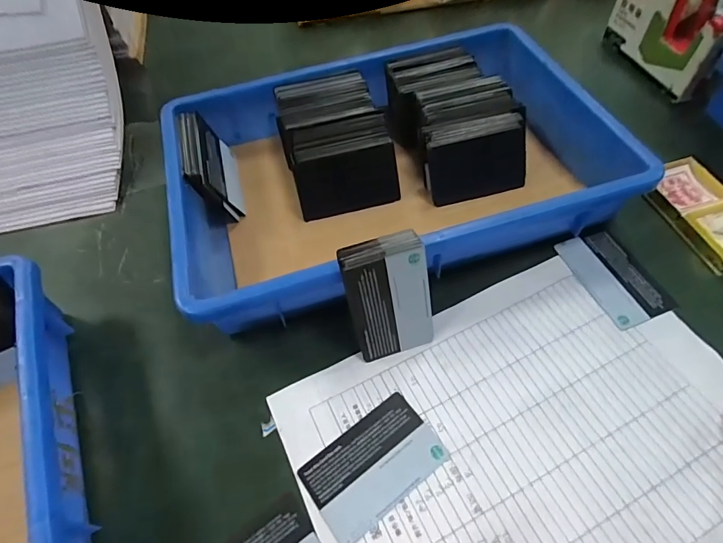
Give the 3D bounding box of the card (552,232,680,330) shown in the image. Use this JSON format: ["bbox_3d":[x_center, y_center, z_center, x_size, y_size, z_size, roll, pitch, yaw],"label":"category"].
[{"bbox_3d":[0.200,0.002,0.344,0.051,0.004,0.082,-19,57,-9],"label":"card"}]

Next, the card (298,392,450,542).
[{"bbox_3d":[0.008,0.122,0.278,0.084,0.004,0.053,-33,60,-17],"label":"card"}]

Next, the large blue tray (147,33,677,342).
[{"bbox_3d":[0.019,-0.101,0.384,0.359,0.055,0.246,-18,57,-8],"label":"large blue tray"}]

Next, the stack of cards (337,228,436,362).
[{"bbox_3d":[0.019,0.019,0.299,0.055,0.089,0.014,-17,34,-6],"label":"stack of cards"}]

